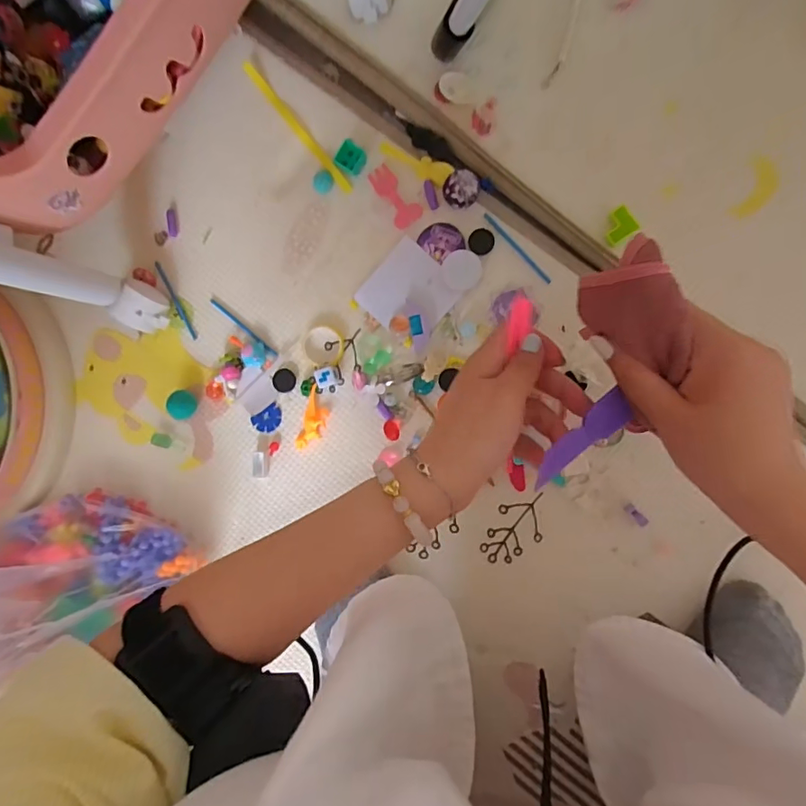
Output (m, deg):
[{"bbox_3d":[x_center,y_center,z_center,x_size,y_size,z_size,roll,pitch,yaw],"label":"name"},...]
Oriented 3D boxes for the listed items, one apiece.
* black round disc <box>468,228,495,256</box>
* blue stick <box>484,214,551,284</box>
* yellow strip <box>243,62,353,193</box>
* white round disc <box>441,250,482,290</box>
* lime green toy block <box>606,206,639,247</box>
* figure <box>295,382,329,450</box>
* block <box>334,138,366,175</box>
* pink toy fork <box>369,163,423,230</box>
[{"bbox_3d":[0.064,-0.132,0.421,0.021,0.004,0.021,0,93,9],"label":"black round disc"},{"bbox_3d":[0.094,-0.128,0.423,0.005,0.004,0.077,-42,87,9],"label":"blue stick"},{"bbox_3d":[-0.090,-0.235,0.440,0.008,0.006,0.139,-39,87,9],"label":"yellow strip"},{"bbox_3d":[0.048,-0.110,0.424,0.033,0.004,0.032,-4,93,9],"label":"white round disc"},{"bbox_3d":[0.169,-0.139,0.404,0.024,0.009,0.023,-30,88,9],"label":"lime green toy block"},{"bbox_3d":[-0.078,0.016,0.451,0.020,0.009,0.057,22,96,7],"label":"figure"},{"bbox_3d":[-0.043,-0.205,0.431,0.022,0.013,0.021,35,98,5],"label":"block"},{"bbox_3d":[-0.006,-0.174,0.430,0.025,0.004,0.055,-30,88,9],"label":"pink toy fork"}]

